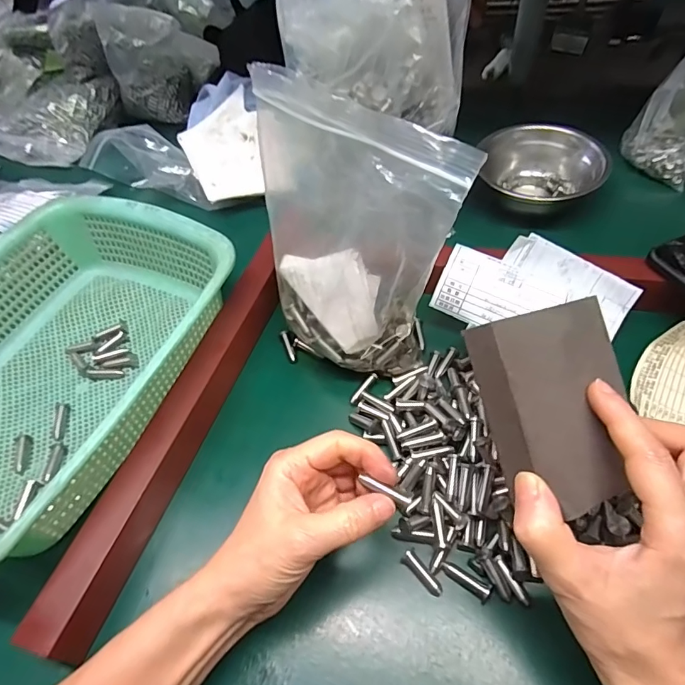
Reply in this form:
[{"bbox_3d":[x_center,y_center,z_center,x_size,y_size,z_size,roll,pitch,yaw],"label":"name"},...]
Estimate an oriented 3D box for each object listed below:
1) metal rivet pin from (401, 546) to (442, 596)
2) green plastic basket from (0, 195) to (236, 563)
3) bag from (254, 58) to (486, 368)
[{"bbox_3d":[0.051,0.145,0.289,0.010,0.007,0.030,-37,60,-19],"label":"metal rivet pin"},{"bbox_3d":[-0.232,0.016,0.373,0.217,0.086,0.294,18,59,17],"label":"green plastic basket"},{"bbox_3d":[0.003,-0.072,0.324,0.149,0.192,0.060,35,54,20],"label":"bag"}]

